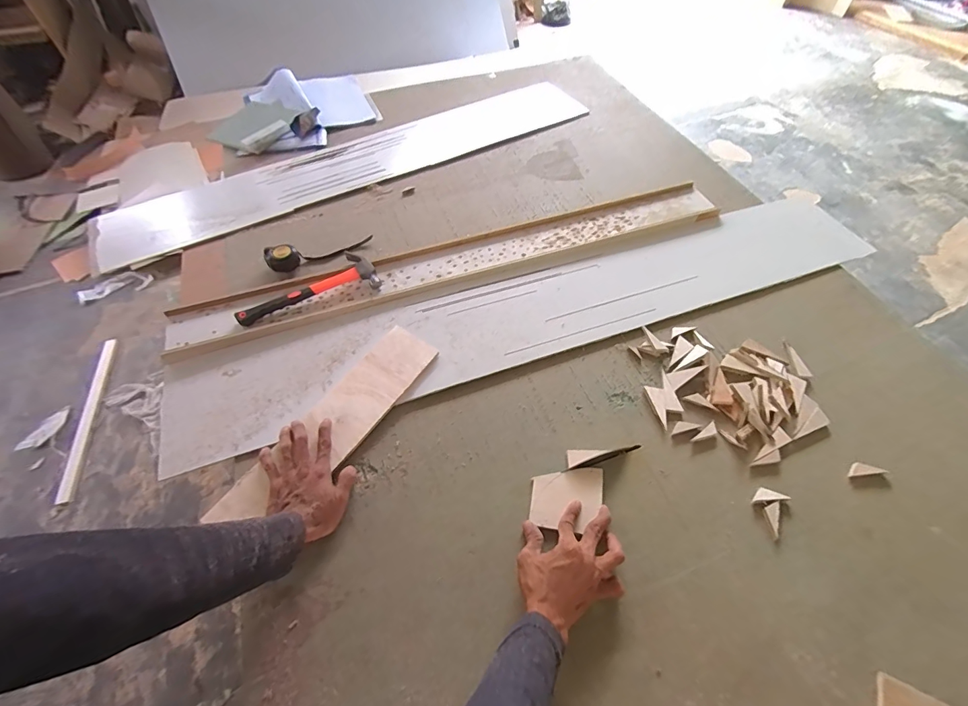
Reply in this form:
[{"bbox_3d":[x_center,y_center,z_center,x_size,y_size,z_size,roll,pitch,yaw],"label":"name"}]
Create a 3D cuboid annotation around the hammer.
[{"bbox_3d":[-0.345,-0.133,0.823,0.268,0.033,0.104,-20,59,-13],"label":"hammer"}]

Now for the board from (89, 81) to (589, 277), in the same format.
[{"bbox_3d":[-0.310,-0.517,1.124,1.274,0.022,0.242,-26,60,-17],"label":"board"}]

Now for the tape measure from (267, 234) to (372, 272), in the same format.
[{"bbox_3d":[-0.351,-0.219,0.909,0.219,0.043,0.053,-18,57,-28],"label":"tape measure"}]

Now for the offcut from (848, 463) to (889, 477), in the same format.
[{"bbox_3d":[0.583,0.177,0.644,0.059,0.004,0.020,-3,56,-2],"label":"offcut"}]

